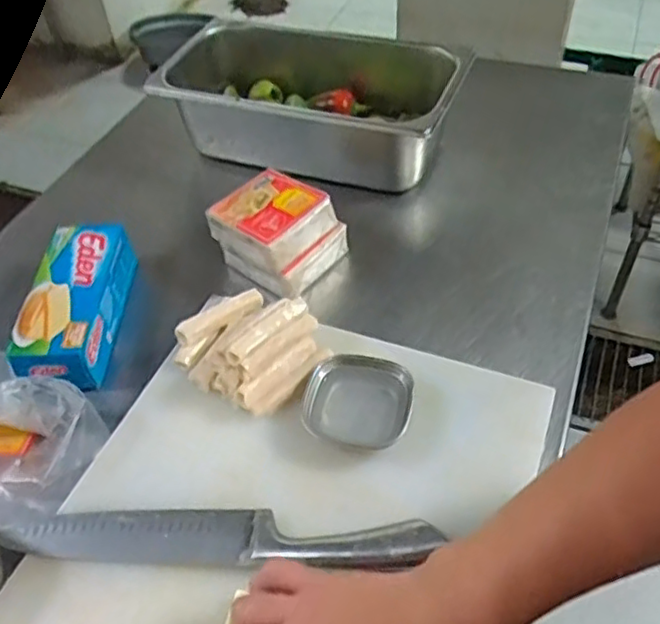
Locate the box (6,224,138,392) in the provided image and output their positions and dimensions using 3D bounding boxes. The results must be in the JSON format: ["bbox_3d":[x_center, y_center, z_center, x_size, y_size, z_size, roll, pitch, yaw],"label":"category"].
[{"bbox_3d":[-0.226,-0.005,0.593,0.074,0.050,0.170,-2,48,1],"label":"box"}]

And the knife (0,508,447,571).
[{"bbox_3d":[-0.080,0.146,0.443,0.296,0.023,0.039,1,48,4],"label":"knife"}]

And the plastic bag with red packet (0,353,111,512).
[{"bbox_3d":[-0.255,0.083,0.514,0.169,0.064,0.079,16,50,17],"label":"plastic bag with red packet"}]

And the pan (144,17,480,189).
[{"bbox_3d":[-0.022,-0.245,0.754,0.341,0.109,0.198,17,50,17],"label":"pan"}]

